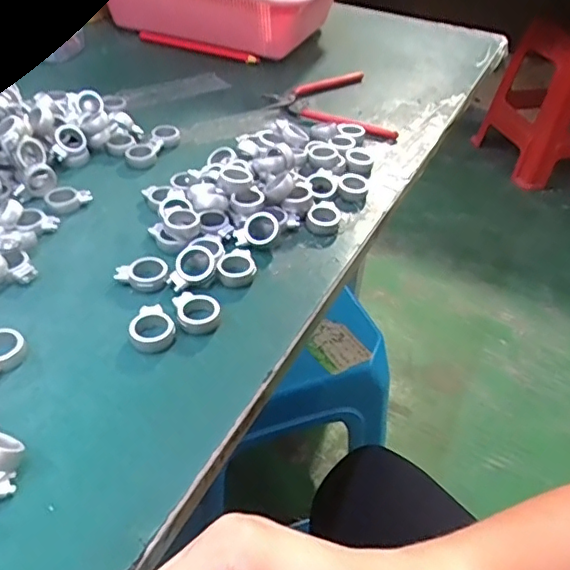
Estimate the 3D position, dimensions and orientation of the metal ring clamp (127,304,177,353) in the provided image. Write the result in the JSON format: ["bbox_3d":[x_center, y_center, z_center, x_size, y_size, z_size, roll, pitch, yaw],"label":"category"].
[{"bbox_3d":[-0.080,0.025,0.338,0.028,0.010,0.032,-11,44,-16],"label":"metal ring clamp"}]

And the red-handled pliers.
[{"bbox_3d":[0.042,-0.189,0.582,0.114,0.009,0.146,-4,42,-8],"label":"red-handled pliers"}]

